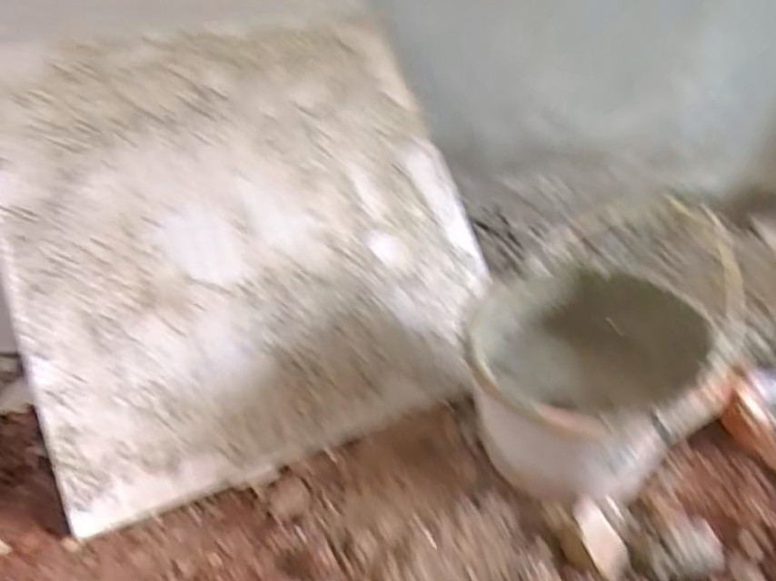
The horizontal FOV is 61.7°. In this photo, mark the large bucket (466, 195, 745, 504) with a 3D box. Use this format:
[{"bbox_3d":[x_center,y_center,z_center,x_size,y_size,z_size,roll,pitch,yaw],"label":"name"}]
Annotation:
[{"bbox_3d":[0.222,0.125,0.732,0.249,0.229,0.245,-1,28,1],"label":"large bucket"}]

